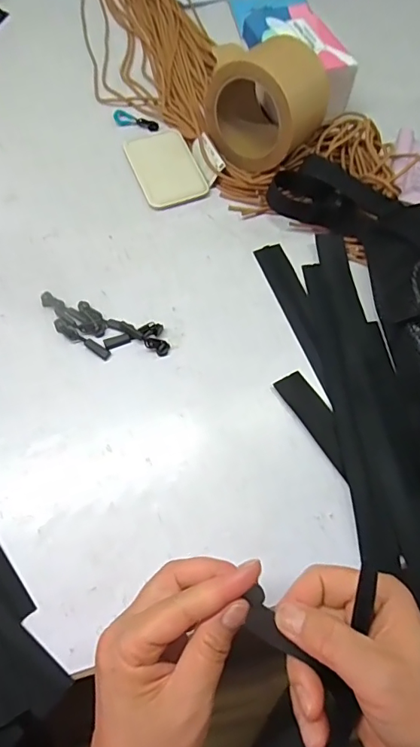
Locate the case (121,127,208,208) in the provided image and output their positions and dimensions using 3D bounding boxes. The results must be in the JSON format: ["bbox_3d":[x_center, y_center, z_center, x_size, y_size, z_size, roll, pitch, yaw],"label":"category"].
[{"bbox_3d":[-0.049,-0.227,0.526,0.069,0.008,0.103,-21,69,-12],"label":"case"}]

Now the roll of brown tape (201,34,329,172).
[{"bbox_3d":[0.059,-0.275,0.499,0.104,0.106,0.093,38,69,13],"label":"roll of brown tape"}]

